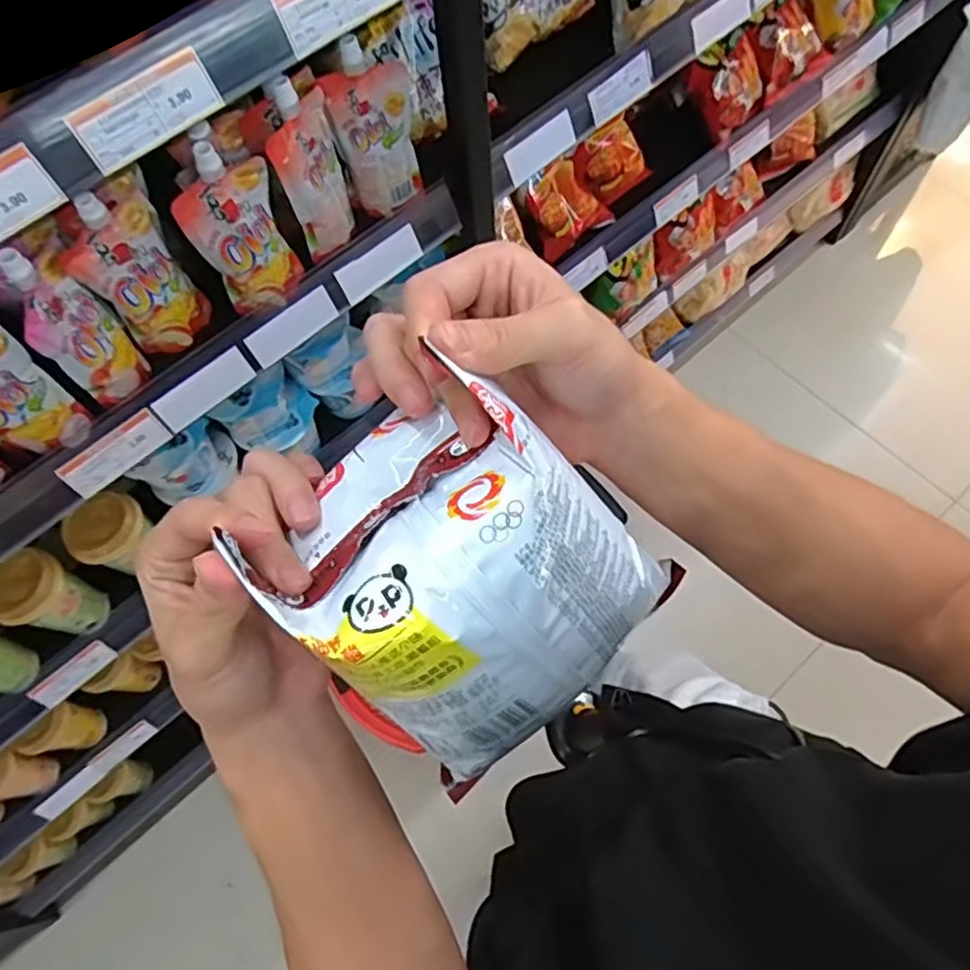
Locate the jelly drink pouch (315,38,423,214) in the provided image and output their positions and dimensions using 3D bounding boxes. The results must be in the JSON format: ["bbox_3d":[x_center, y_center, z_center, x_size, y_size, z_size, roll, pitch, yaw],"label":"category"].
[{"bbox_3d":[-0.101,-0.326,0.631,0.072,0.153,0.032,-21,67,-6],"label":"jelly drink pouch"}]

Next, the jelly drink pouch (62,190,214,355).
[{"bbox_3d":[-0.294,-0.181,0.587,0.029,0.163,0.077,35,73,16],"label":"jelly drink pouch"}]

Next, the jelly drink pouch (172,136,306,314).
[{"bbox_3d":[-0.209,-0.221,0.593,0.033,0.159,0.078,38,73,17],"label":"jelly drink pouch"}]

